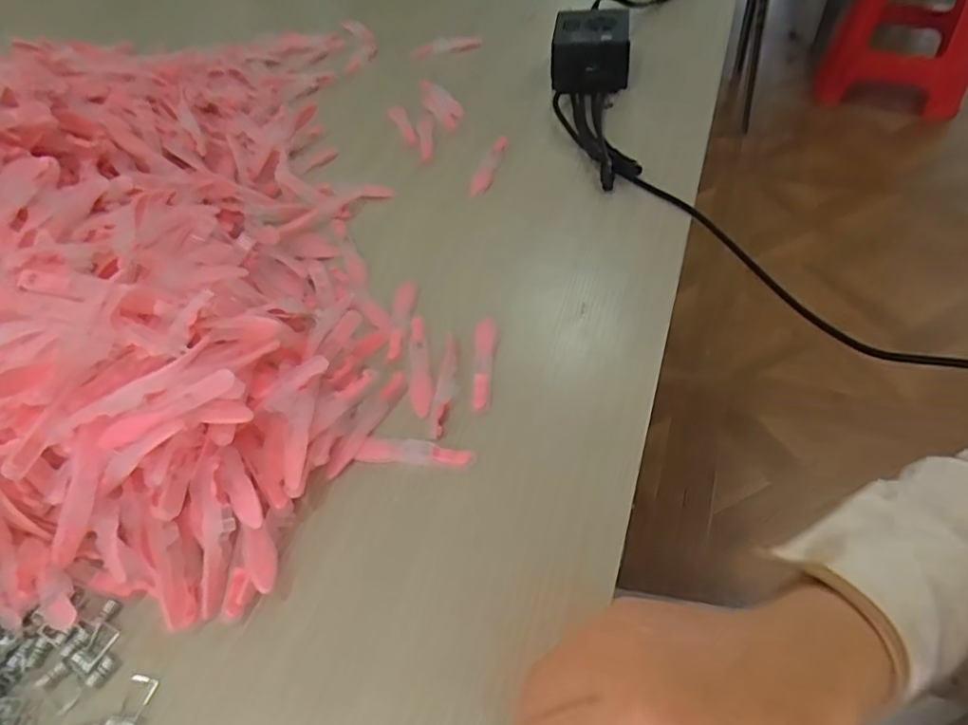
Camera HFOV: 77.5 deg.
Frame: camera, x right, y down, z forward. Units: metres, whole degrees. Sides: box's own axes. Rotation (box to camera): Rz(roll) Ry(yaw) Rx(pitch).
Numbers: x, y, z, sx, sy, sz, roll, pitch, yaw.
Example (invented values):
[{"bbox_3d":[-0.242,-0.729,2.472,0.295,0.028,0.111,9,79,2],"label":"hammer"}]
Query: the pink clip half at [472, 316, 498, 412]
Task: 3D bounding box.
[{"bbox_3d":[0.000,-0.001,0.384,0.015,0.010,0.069,-1,51,5],"label":"pink clip half"}]

